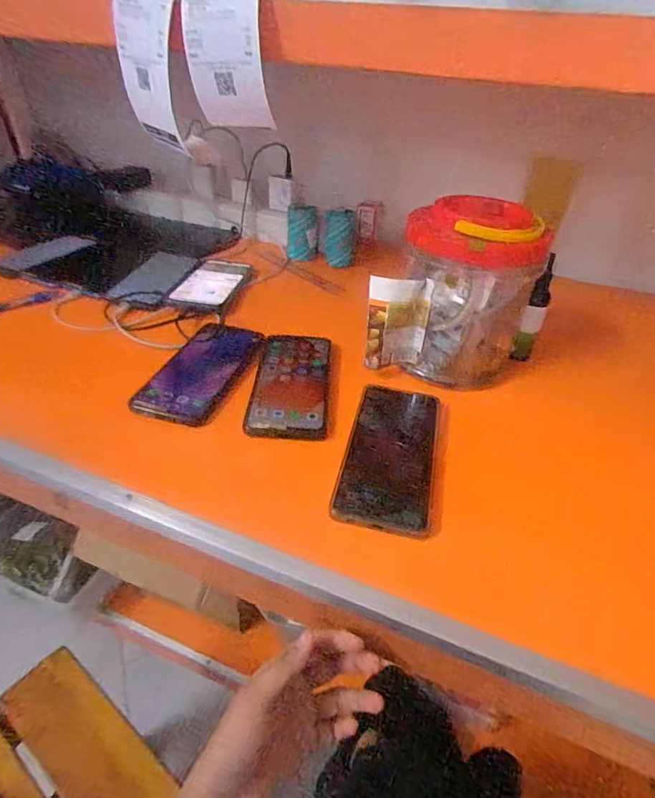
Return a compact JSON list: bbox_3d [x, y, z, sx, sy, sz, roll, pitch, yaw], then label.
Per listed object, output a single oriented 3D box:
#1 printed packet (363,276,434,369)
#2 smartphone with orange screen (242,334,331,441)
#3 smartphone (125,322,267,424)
[{"bbox_3d":[0.073,-0.078,0.493,0.063,0.104,0.025,-6,39,-14],"label":"printed packet"},{"bbox_3d":[-0.038,-0.021,0.492,0.079,0.010,0.170,4,37,-1],"label":"smartphone with orange screen"},{"bbox_3d":[-0.132,-0.036,0.499,0.083,0.005,0.174,11,38,9],"label":"smartphone"}]

